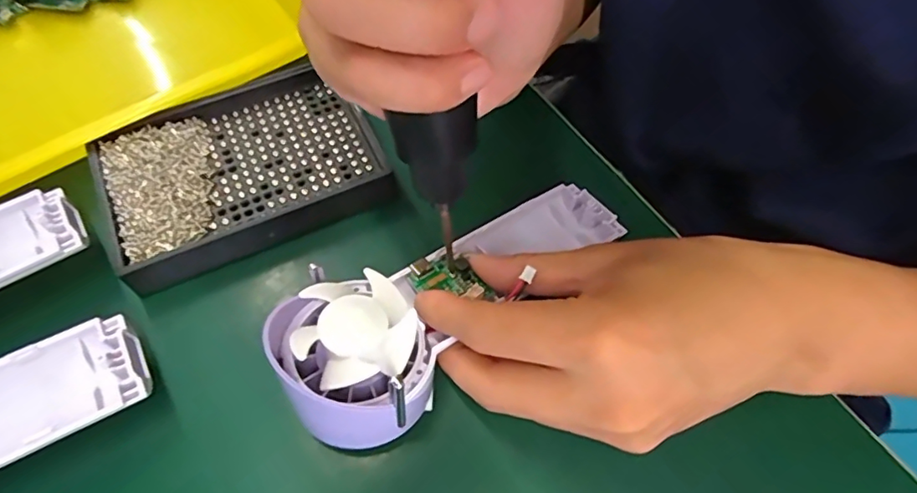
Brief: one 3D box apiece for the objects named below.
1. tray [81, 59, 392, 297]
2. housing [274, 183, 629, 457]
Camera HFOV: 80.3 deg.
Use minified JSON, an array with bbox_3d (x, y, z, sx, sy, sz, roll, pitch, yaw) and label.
[{"bbox_3d":[-0.114,-0.041,0.286,0.133,0.021,0.093,-27,67,-14],"label":"tray"},{"bbox_3d":[0.001,0.020,0.250,0.168,0.045,0.063,-32,67,-34],"label":"housing"}]

